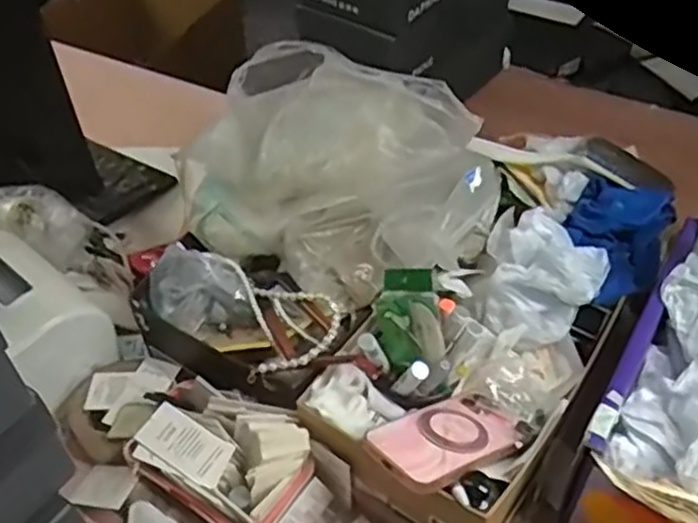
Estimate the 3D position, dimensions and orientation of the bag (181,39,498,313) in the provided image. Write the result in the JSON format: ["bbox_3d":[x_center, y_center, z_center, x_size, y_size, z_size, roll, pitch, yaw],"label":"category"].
[{"bbox_3d":[-0.011,-0.102,0.758,0.331,0.119,0.254,18,49,19],"label":"bag"}]

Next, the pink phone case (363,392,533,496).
[{"bbox_3d":[0.081,0.144,0.601,0.127,0.010,0.077,-14,30,-36],"label":"pink phone case"}]

